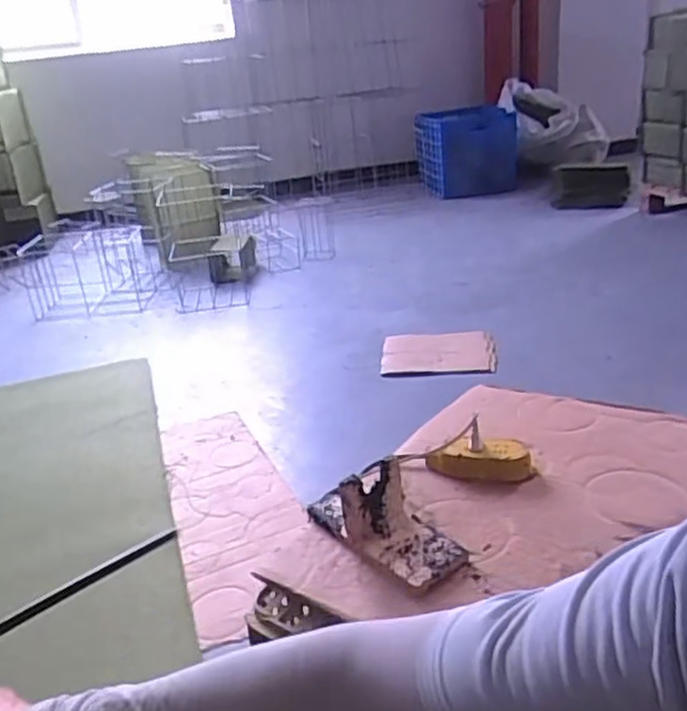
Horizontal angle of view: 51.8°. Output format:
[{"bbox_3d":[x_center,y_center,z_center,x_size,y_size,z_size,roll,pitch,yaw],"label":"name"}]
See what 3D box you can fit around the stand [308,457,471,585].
[{"bbox_3d":[0.047,0.177,0.815,0.091,0.081,0.199,-23,29,-34],"label":"stand"}]

